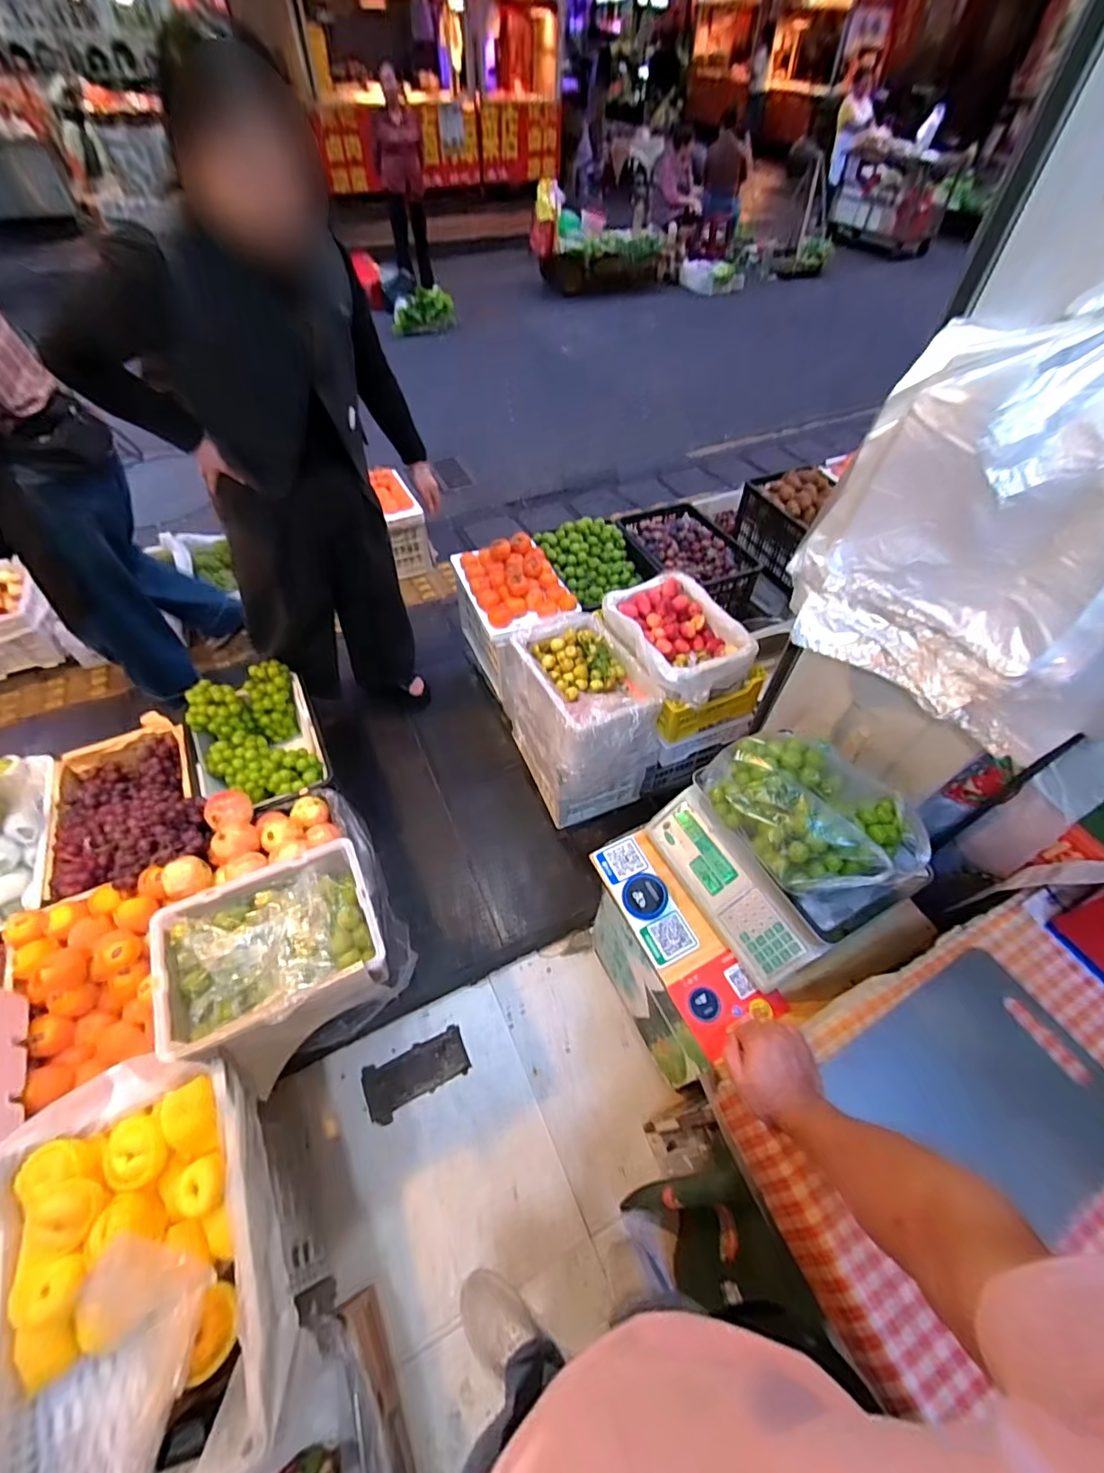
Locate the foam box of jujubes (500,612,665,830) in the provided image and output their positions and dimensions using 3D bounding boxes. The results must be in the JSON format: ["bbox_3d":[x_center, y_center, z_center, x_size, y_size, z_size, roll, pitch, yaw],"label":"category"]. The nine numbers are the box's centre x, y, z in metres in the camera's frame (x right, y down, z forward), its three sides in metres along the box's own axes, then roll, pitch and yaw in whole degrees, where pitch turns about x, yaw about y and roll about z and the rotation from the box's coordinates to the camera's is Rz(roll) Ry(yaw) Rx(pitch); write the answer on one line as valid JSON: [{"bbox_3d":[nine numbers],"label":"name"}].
[{"bbox_3d":[0.069,-0.046,1.567,0.303,0.455,0.441,-19,56,-14],"label":"foam box of jujubes"}]

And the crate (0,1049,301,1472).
[{"bbox_3d":[-0.629,0.820,0.830,0.366,0.178,0.565,-24,57,-17],"label":"crate"}]

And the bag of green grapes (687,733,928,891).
[{"bbox_3d":[0.403,0.108,0.842,0.243,0.097,0.271,-17,56,-13],"label":"bag of green grapes"}]

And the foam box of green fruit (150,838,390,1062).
[{"bbox_3d":[-0.533,0.444,1.092,0.391,0.246,0.336,-22,57,-16],"label":"foam box of green fruit"}]

